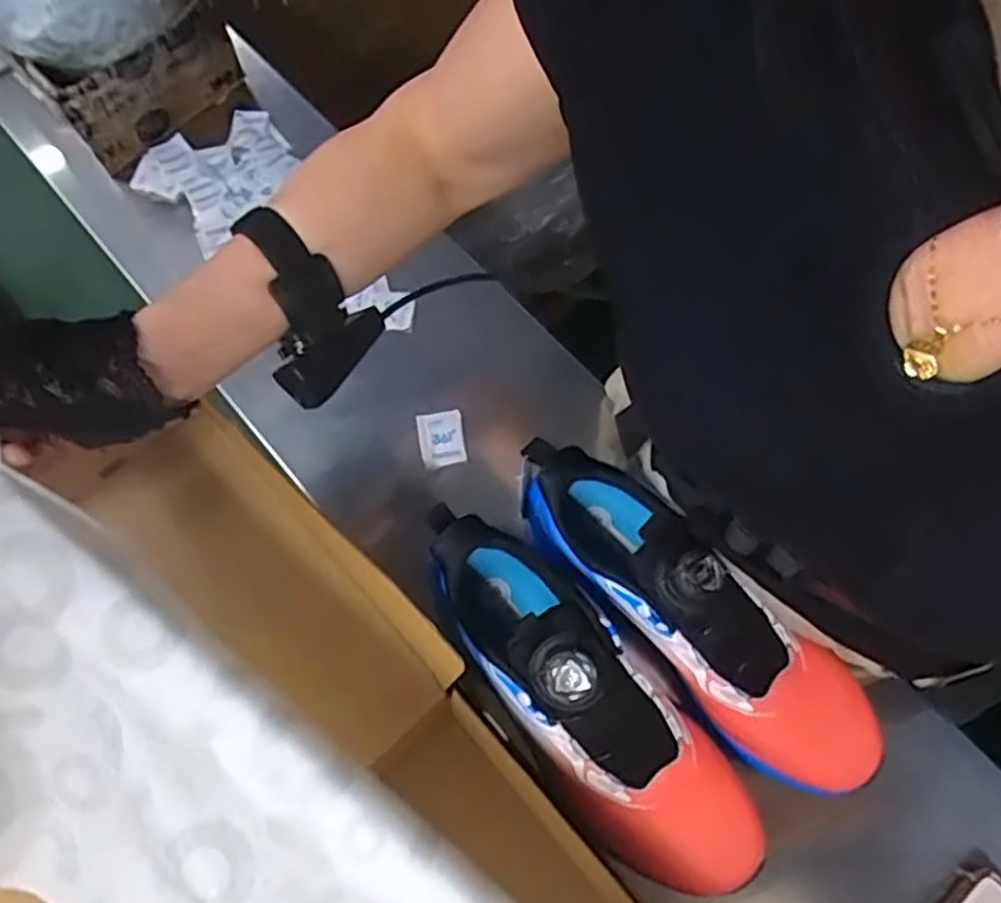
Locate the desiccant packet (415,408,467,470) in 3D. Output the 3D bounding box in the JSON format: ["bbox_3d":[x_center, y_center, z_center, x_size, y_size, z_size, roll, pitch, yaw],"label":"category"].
[{"bbox_3d":[-0.047,-0.011,0.595,0.036,0.009,0.045,-9,71,-2],"label":"desiccant packet"}]

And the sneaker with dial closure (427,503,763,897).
[{"bbox_3d":[0.049,0.151,0.446,0.084,0.093,0.258,-41,75,-12],"label":"sneaker with dial closure"}]

